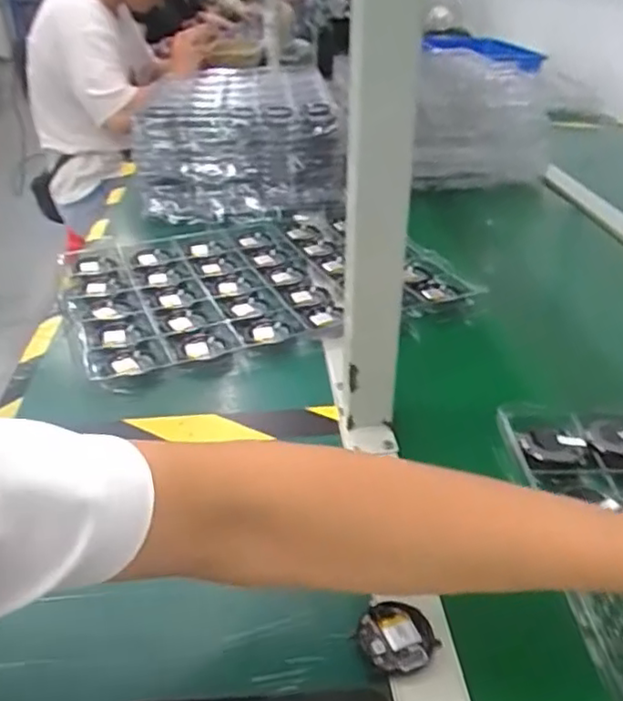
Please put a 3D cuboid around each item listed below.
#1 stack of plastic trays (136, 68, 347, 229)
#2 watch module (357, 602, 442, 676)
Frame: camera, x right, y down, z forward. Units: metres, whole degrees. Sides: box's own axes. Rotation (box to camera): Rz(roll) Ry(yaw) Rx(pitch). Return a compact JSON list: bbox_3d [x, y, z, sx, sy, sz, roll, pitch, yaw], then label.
[{"bbox_3d":[-0.115,-0.382,1.120,0.300,0.125,0.412,0,33,0],"label":"stack of plastic trays"},{"bbox_3d":[0.050,0.166,0.368,0.043,0.004,0.040,-5,33,-7],"label":"watch module"}]

